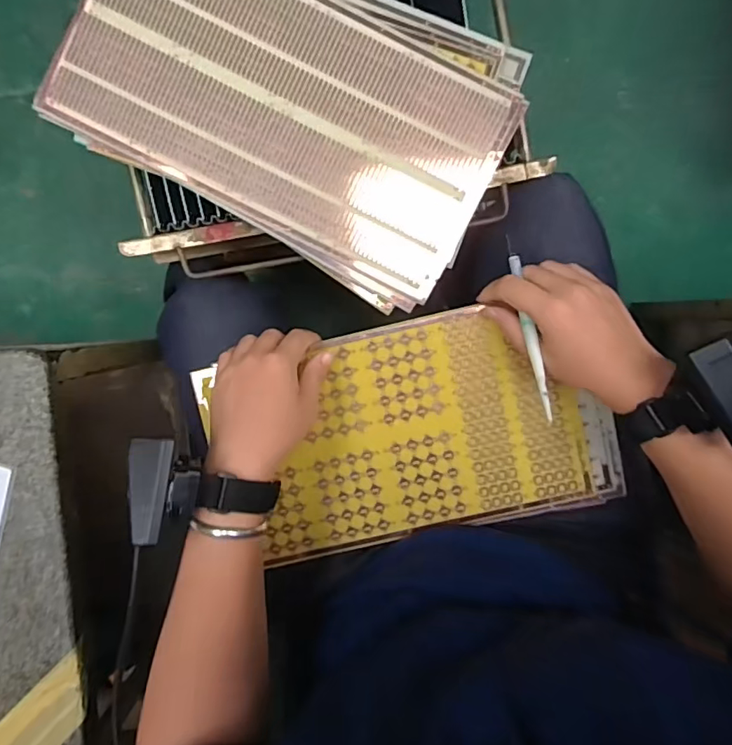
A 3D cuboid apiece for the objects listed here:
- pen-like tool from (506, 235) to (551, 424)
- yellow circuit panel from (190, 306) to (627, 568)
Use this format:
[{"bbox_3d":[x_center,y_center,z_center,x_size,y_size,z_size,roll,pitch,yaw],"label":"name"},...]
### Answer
[{"bbox_3d":[0.128,-0.036,0.414,0.008,0.007,0.154,-8,78,1],"label":"pen-like tool"},{"bbox_3d":[0.039,0.054,0.461,0.335,0.009,0.182,-12,96,1],"label":"yellow circuit panel"}]

